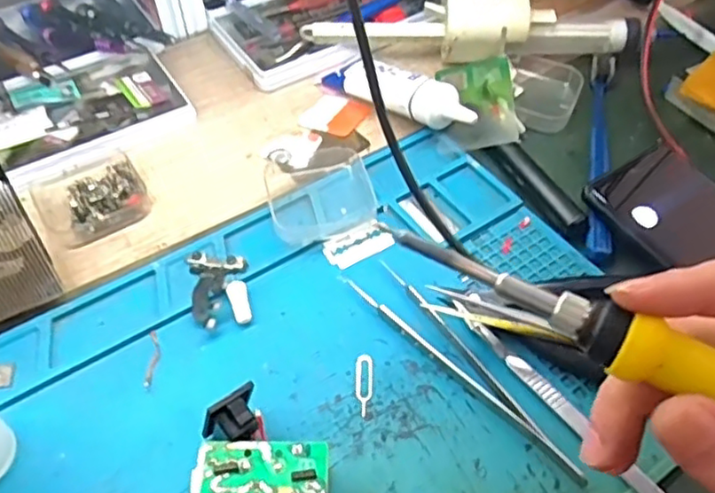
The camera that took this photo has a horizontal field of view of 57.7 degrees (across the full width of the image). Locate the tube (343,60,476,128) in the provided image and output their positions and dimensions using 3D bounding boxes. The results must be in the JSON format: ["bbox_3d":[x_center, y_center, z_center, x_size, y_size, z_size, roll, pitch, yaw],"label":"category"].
[{"bbox_3d":[0.034,-0.104,0.448,0.106,0.028,0.029,37,60,24],"label":"tube"}]

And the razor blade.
[{"bbox_3d":[0.000,-0.001,0.382,0.040,0.004,0.023,-26,55,-16],"label":"razor blade"}]

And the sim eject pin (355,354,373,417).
[{"bbox_3d":[0.003,0.070,0.327,0.008,0.004,0.033,-4,53,5],"label":"sim eject pin"}]

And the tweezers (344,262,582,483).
[{"bbox_3d":[0.053,0.060,0.329,0.024,0.011,0.151,-32,59,-23],"label":"tweezers"}]

